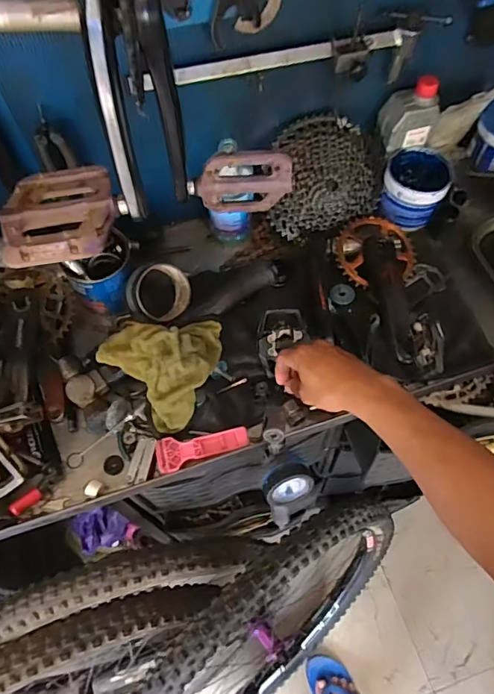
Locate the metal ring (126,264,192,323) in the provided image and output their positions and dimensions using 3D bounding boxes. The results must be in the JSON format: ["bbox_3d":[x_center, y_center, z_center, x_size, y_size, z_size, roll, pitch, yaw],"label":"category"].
[{"bbox_3d":[-0.130,-0.077,0.694,0.089,0.037,0.082,-31,100,-26],"label":"metal ring"}]

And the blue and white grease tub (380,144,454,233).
[{"bbox_3d":[0.271,-0.256,0.782,0.096,0.081,0.100,-1,61,2],"label":"blue and white grease tub"}]

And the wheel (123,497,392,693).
[{"bbox_3d":[0.042,0.572,0.936,0.611,0.633,0.197,-37,66,-16],"label":"wheel"}]

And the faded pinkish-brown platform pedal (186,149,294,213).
[{"bbox_3d":[-0.006,-0.169,0.499,0.104,0.090,0.025,-12,61,-4],"label":"faded pinkish-brown platform pedal"}]

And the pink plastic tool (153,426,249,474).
[{"bbox_3d":[-0.056,0.128,0.616,0.117,0.015,0.042,-14,61,-5],"label":"pink plastic tool"}]

